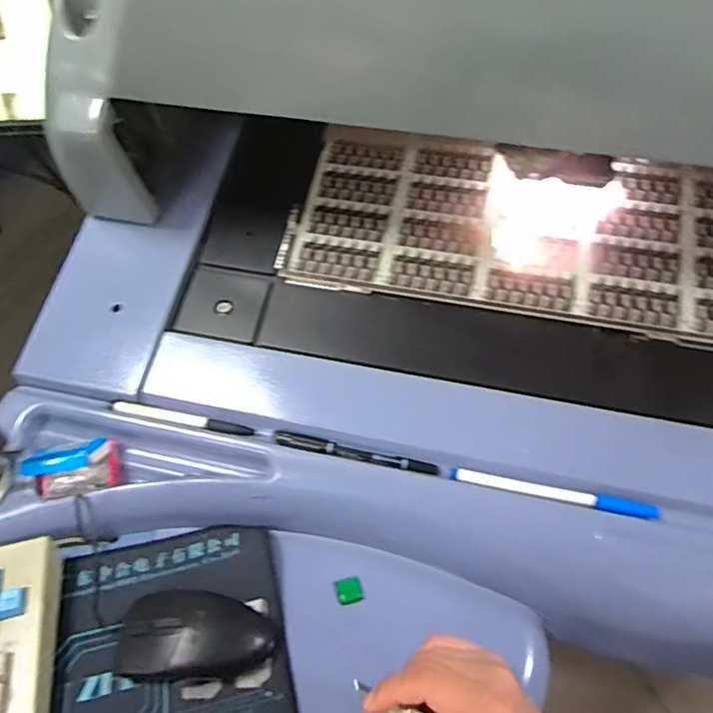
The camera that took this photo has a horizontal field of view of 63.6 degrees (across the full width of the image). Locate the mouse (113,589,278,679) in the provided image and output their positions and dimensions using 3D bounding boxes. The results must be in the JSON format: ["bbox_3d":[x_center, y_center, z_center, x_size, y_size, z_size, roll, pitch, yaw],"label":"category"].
[{"bbox_3d":[-0.120,0.206,0.429,0.113,0.032,0.059,2,46,0],"label":"mouse"}]

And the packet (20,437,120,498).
[{"bbox_3d":[-0.237,0.091,0.482,0.067,0.047,0.032,-17,49,-17],"label":"packet"}]

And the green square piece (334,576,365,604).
[{"bbox_3d":[-0.006,0.193,0.475,0.021,0.004,0.020,-13,48,-14],"label":"green square piece"}]

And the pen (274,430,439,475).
[{"bbox_3d":[-0.001,0.082,0.484,0.139,0.010,0.014,11,47,9],"label":"pen"}]

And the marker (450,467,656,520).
[{"bbox_3d":[0.156,0.109,0.460,0.160,0.008,0.012,11,47,8],"label":"marker"}]

